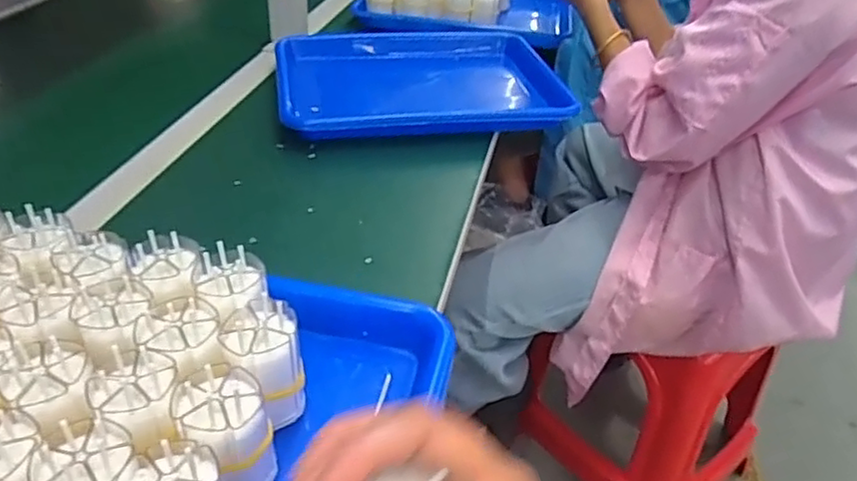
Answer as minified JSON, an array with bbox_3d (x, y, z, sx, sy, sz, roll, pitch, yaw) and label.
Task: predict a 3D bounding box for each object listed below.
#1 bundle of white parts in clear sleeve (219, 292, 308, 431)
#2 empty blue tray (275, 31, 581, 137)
[{"bbox_3d":[-0.085,0.066,0.345,0.037,0.059,0.037,2,37,-2],"label":"bundle of white parts in clear sleeve"},{"bbox_3d":[-0.010,-0.195,0.815,0.345,0.038,0.274,-5,38,-12],"label":"empty blue tray"}]

